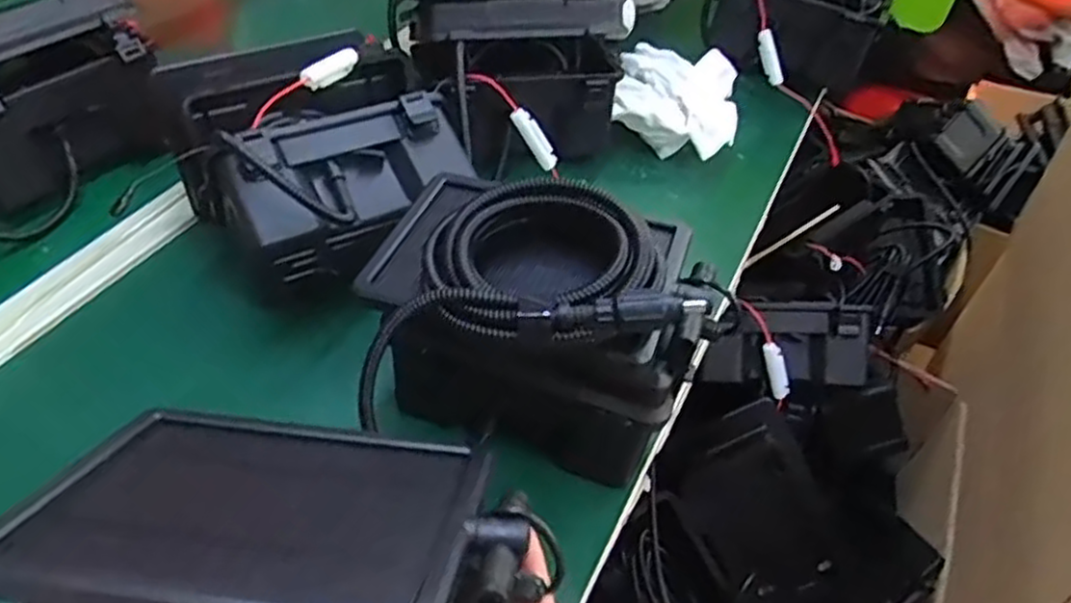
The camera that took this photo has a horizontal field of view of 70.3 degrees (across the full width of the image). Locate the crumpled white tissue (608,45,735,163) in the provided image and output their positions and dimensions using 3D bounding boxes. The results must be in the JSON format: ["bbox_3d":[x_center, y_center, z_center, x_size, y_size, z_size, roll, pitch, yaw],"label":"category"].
[{"bbox_3d":[0.140,-0.204,0.751,0.123,0.041,0.161,11,46,3],"label":"crumpled white tissue"}]

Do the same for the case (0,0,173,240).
[{"bbox_3d":[-0.375,-0.161,0.576,0.084,0.156,0.185,30,50,20],"label":"case"}]

